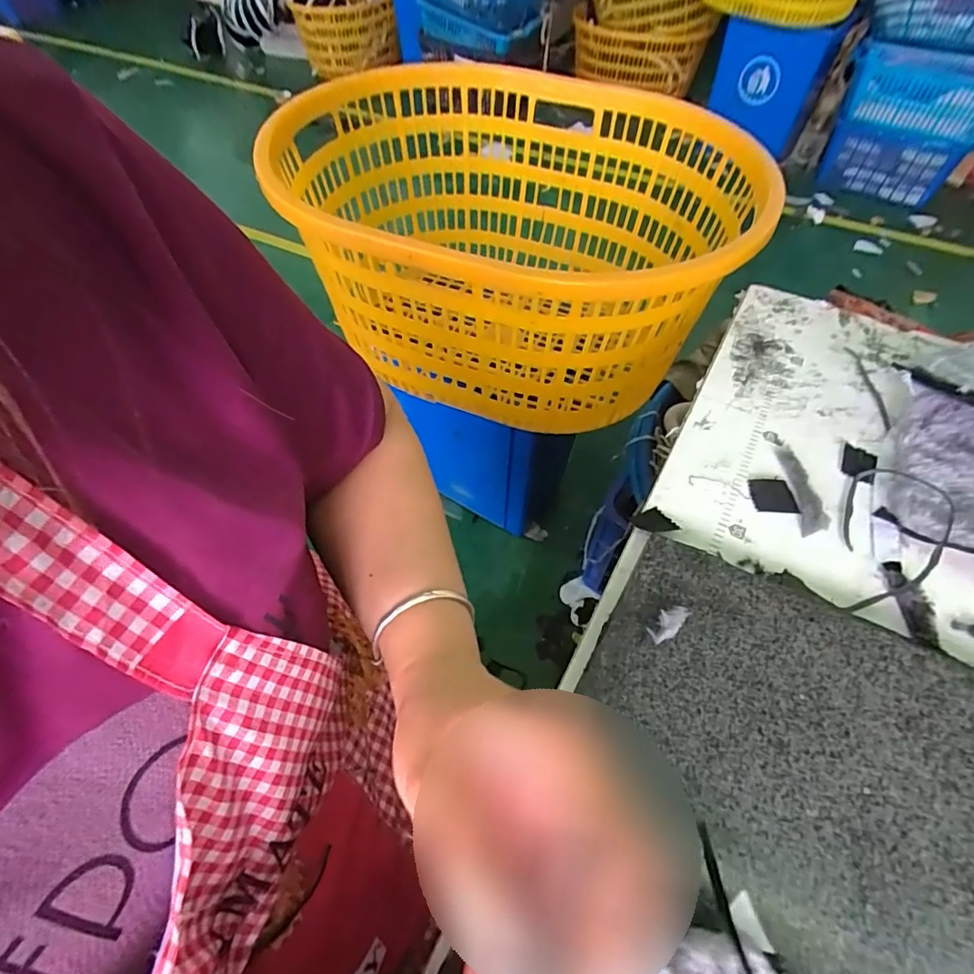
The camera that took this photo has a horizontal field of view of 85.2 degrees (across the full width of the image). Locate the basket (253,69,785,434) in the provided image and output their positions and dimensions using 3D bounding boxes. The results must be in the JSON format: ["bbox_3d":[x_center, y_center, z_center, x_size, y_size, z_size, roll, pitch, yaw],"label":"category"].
[{"bbox_3d":[0.041,-0.358,0.760,0.599,0.273,0.532,24,60,17],"label":"basket"}]

